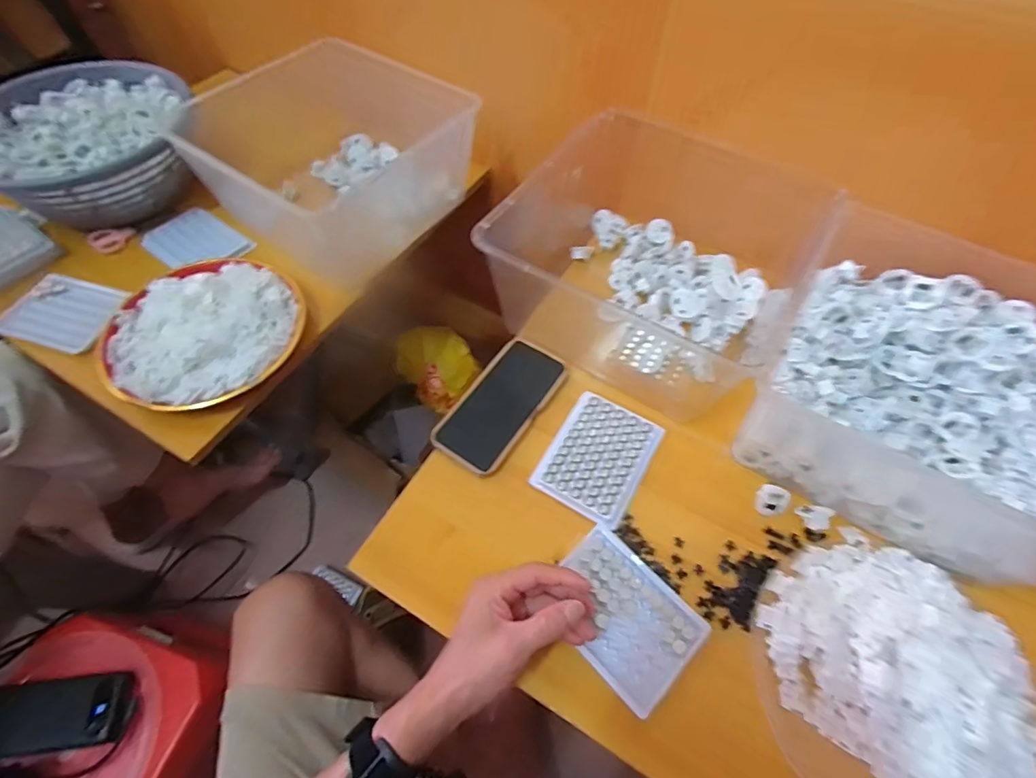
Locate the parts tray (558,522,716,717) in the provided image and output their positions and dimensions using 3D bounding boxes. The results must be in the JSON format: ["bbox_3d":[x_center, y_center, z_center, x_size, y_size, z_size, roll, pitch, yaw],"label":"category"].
[{"bbox_3d":[0.090,0.195,0.427,0.097,0.017,0.127,-40,67,-22],"label":"parts tray"}]

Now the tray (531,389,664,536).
[{"bbox_3d":[0.086,0.071,0.521,0.099,0.009,0.127,27,62,15],"label":"tray"}]

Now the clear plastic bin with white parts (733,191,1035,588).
[{"bbox_3d":[0.416,-0.002,0.502,0.303,0.139,0.303,30,62,17],"label":"clear plastic bin with white parts"}]

